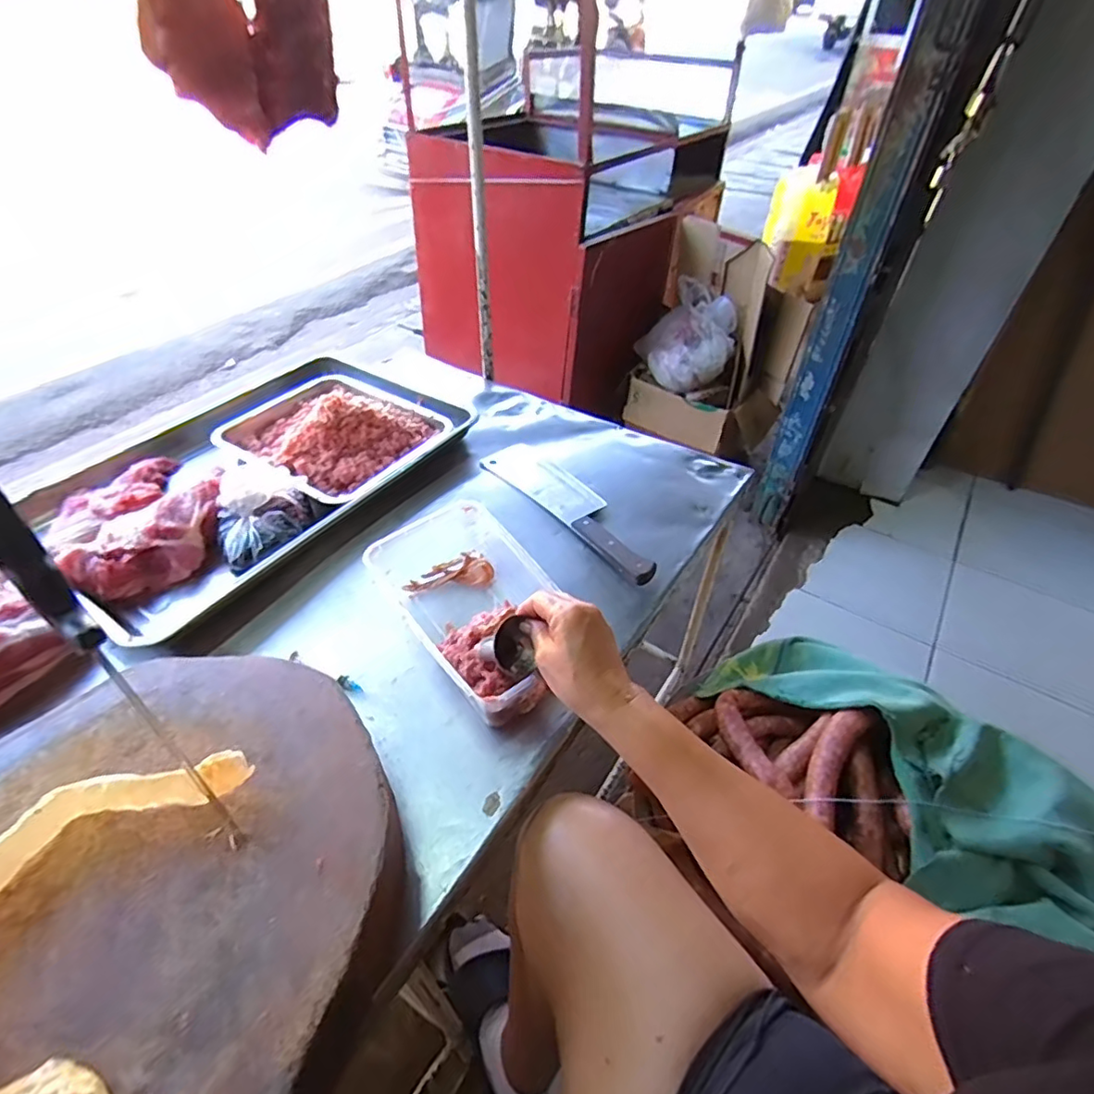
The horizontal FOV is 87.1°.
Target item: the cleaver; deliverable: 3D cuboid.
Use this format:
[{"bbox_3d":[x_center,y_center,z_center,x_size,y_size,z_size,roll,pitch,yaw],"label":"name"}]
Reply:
[{"bbox_3d":[0.036,-0.070,0.834,0.088,0.025,0.355,-27,51,-28],"label":"cleaver"}]

